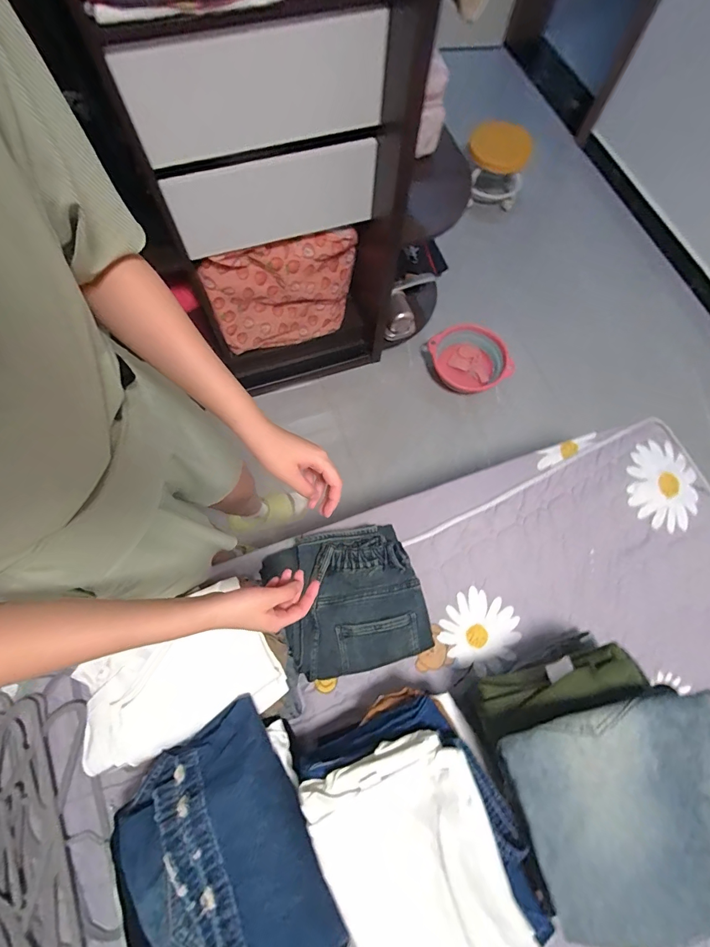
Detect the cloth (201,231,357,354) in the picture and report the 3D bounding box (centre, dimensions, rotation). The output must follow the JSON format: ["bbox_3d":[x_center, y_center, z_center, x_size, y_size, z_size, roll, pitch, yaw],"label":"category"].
[{"bbox_3d":[-0.191,-0.562,1.269,0.436,0.351,0.090,-24,74,-7],"label":"cloth"}]

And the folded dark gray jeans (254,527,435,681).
[{"bbox_3d":[-0.017,0.235,0.765,0.268,0.057,0.253,-14,72,-7],"label":"folded dark gray jeans"}]

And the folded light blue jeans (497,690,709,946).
[{"bbox_3d":[0.346,0.421,0.484,0.264,0.034,0.254,-18,84,4],"label":"folded light blue jeans"}]

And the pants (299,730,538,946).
[{"bbox_3d":[0.077,0.515,0.515,0.225,0.069,0.283,-22,74,-6],"label":"pants"}]

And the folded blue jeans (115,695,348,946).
[{"bbox_3d":[-0.176,0.556,0.562,0.237,0.063,0.353,-31,75,-9],"label":"folded blue jeans"}]

